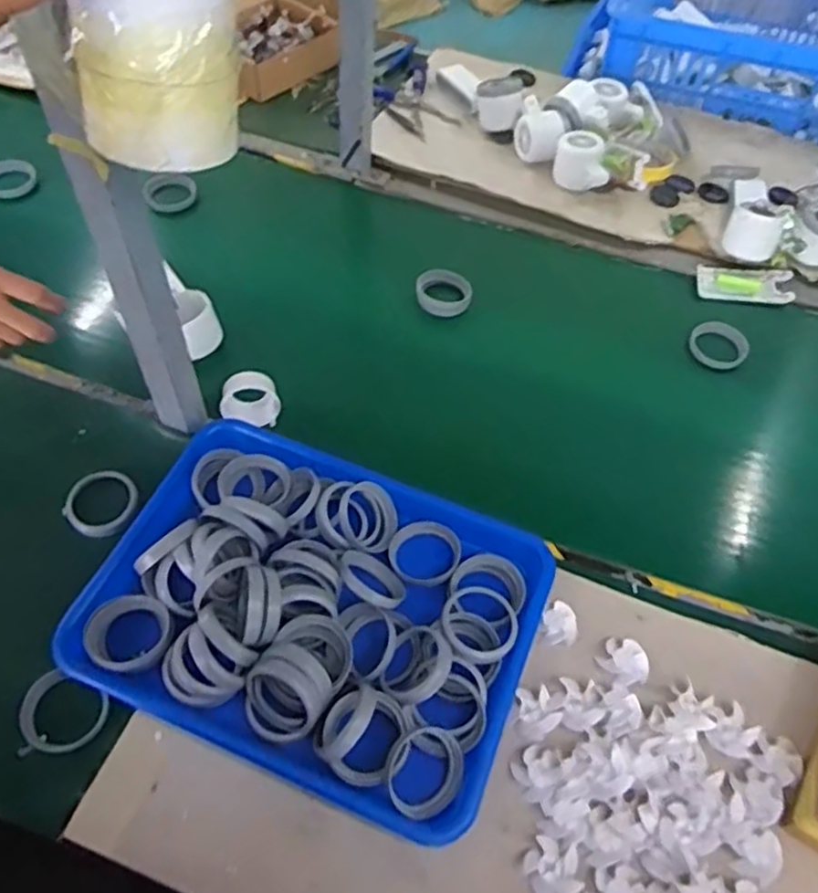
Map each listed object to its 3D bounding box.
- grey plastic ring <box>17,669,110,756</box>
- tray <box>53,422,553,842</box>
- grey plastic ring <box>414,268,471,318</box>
[{"bbox_3d":[-0.260,0.198,0.546,0.064,0.017,0.058,-5,55,-6],"label":"grey plastic ring"},{"bbox_3d":[-0.075,0.119,0.581,0.344,0.055,0.257,19,56,11],"label":"tray"},{"bbox_3d":[0.038,-0.172,0.811,0.055,0.024,0.066,-12,56,-11],"label":"grey plastic ring"}]

